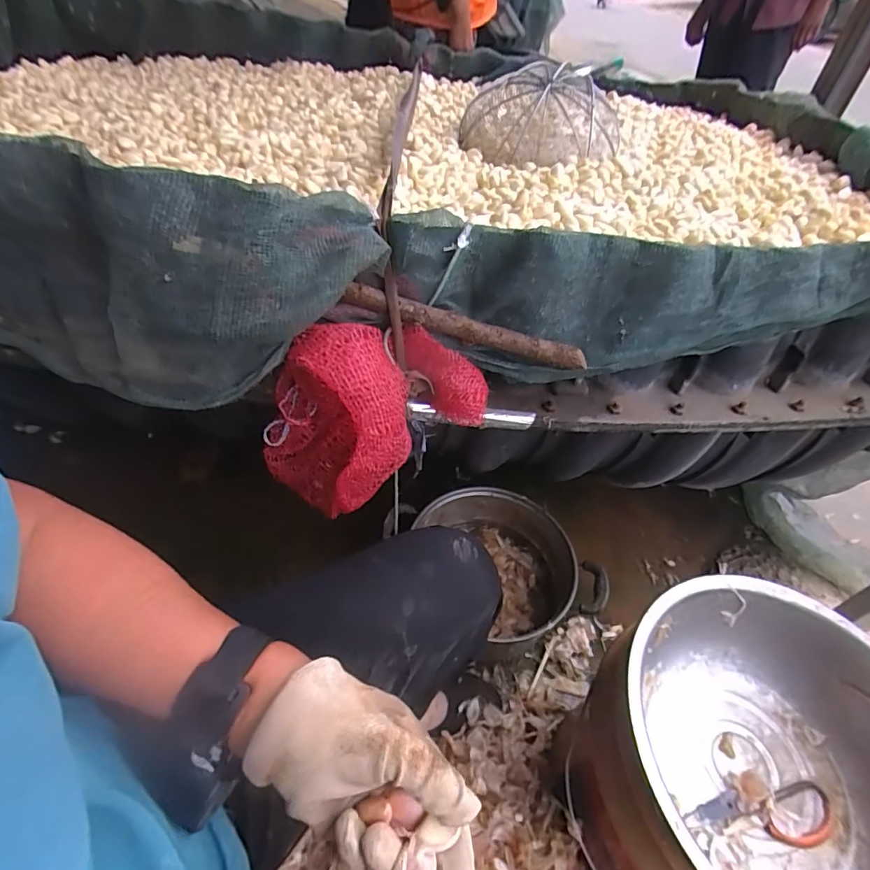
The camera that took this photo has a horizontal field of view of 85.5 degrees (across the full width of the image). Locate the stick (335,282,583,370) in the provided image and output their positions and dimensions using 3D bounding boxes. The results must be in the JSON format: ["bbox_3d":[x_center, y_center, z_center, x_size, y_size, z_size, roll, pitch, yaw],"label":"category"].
[{"bbox_3d":[0.036,-0.113,0.506,0.264,0.026,0.019,14,44,-9],"label":"stick"}]

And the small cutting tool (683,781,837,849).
[{"bbox_3d":[0.323,0.377,0.461,0.156,0.010,0.047,-2,45,-6],"label":"small cutting tool"}]

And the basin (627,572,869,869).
[{"bbox_3d":[0.323,0.306,0.451,0.298,0.112,0.291,2,45,-2],"label":"basin"}]

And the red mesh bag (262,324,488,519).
[{"bbox_3d":[-0.067,-0.033,0.508,0.223,0.170,0.128,-23,51,-24],"label":"red mesh bag"}]

